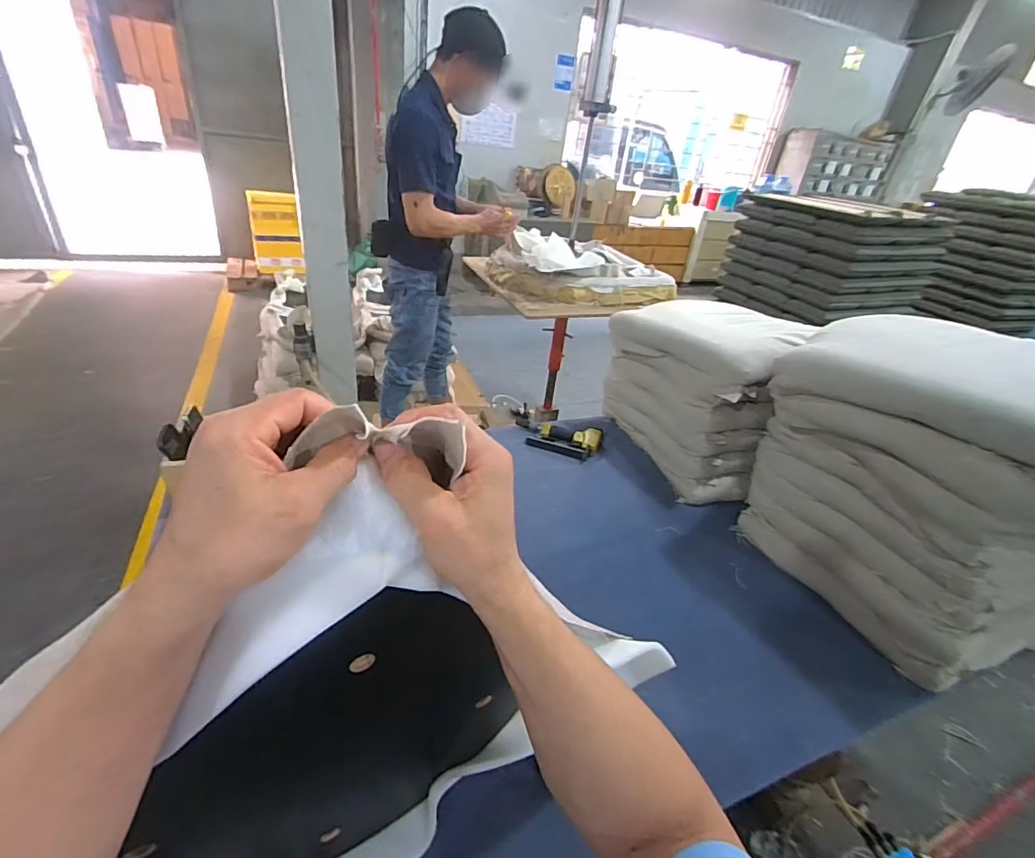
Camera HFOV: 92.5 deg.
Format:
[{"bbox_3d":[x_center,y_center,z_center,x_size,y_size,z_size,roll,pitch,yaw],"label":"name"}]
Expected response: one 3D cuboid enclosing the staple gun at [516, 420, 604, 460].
[{"bbox_3d":[0.105,0.021,1.428,0.259,0.046,0.121,17,33,15],"label":"staple gun"}]

